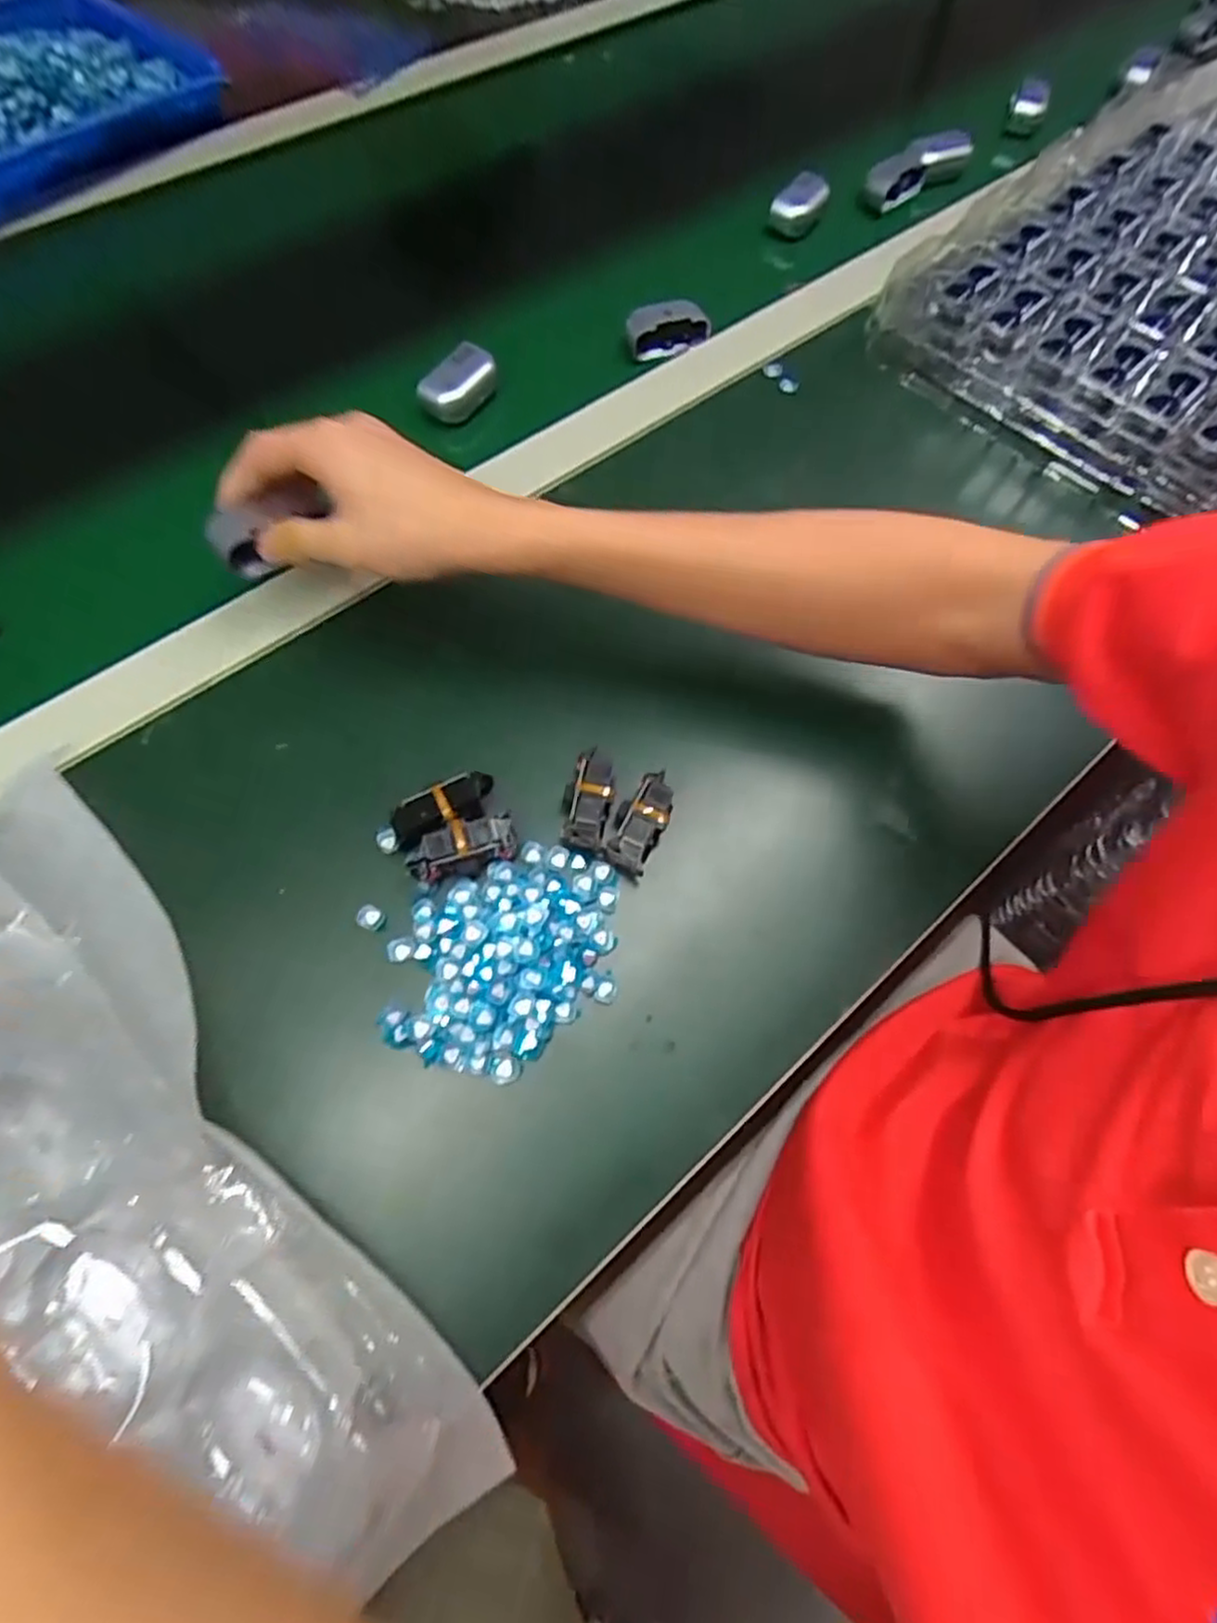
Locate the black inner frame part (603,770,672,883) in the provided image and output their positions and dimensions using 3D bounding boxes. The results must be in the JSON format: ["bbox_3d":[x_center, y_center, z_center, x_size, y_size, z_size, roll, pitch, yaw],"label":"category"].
[{"bbox_3d":[0.016,0.006,0.363,0.025,0.015,0.054,26,68,8],"label":"black inner frame part"}]

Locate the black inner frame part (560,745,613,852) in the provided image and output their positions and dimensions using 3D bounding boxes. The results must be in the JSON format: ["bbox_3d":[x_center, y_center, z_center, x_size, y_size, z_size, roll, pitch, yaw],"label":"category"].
[{"bbox_3d":[-0.011,-0.007,0.365,0.025,0.019,0.051,13,67,3],"label":"black inner frame part"}]

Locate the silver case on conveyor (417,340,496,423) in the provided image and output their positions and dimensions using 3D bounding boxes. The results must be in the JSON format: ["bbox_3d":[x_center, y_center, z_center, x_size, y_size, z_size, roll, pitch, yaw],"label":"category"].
[{"bbox_3d":[-0.098,-0.287,0.481,0.028,0.026,0.053,39,70,13],"label":"silver case on conveyor"}]

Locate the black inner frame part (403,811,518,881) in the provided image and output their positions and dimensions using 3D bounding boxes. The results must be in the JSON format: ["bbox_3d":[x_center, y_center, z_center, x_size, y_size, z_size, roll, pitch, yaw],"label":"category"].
[{"bbox_3d":[-0.071,0.018,0.348,0.052,0.021,0.020,-15,68,-9],"label":"black inner frame part"}]

